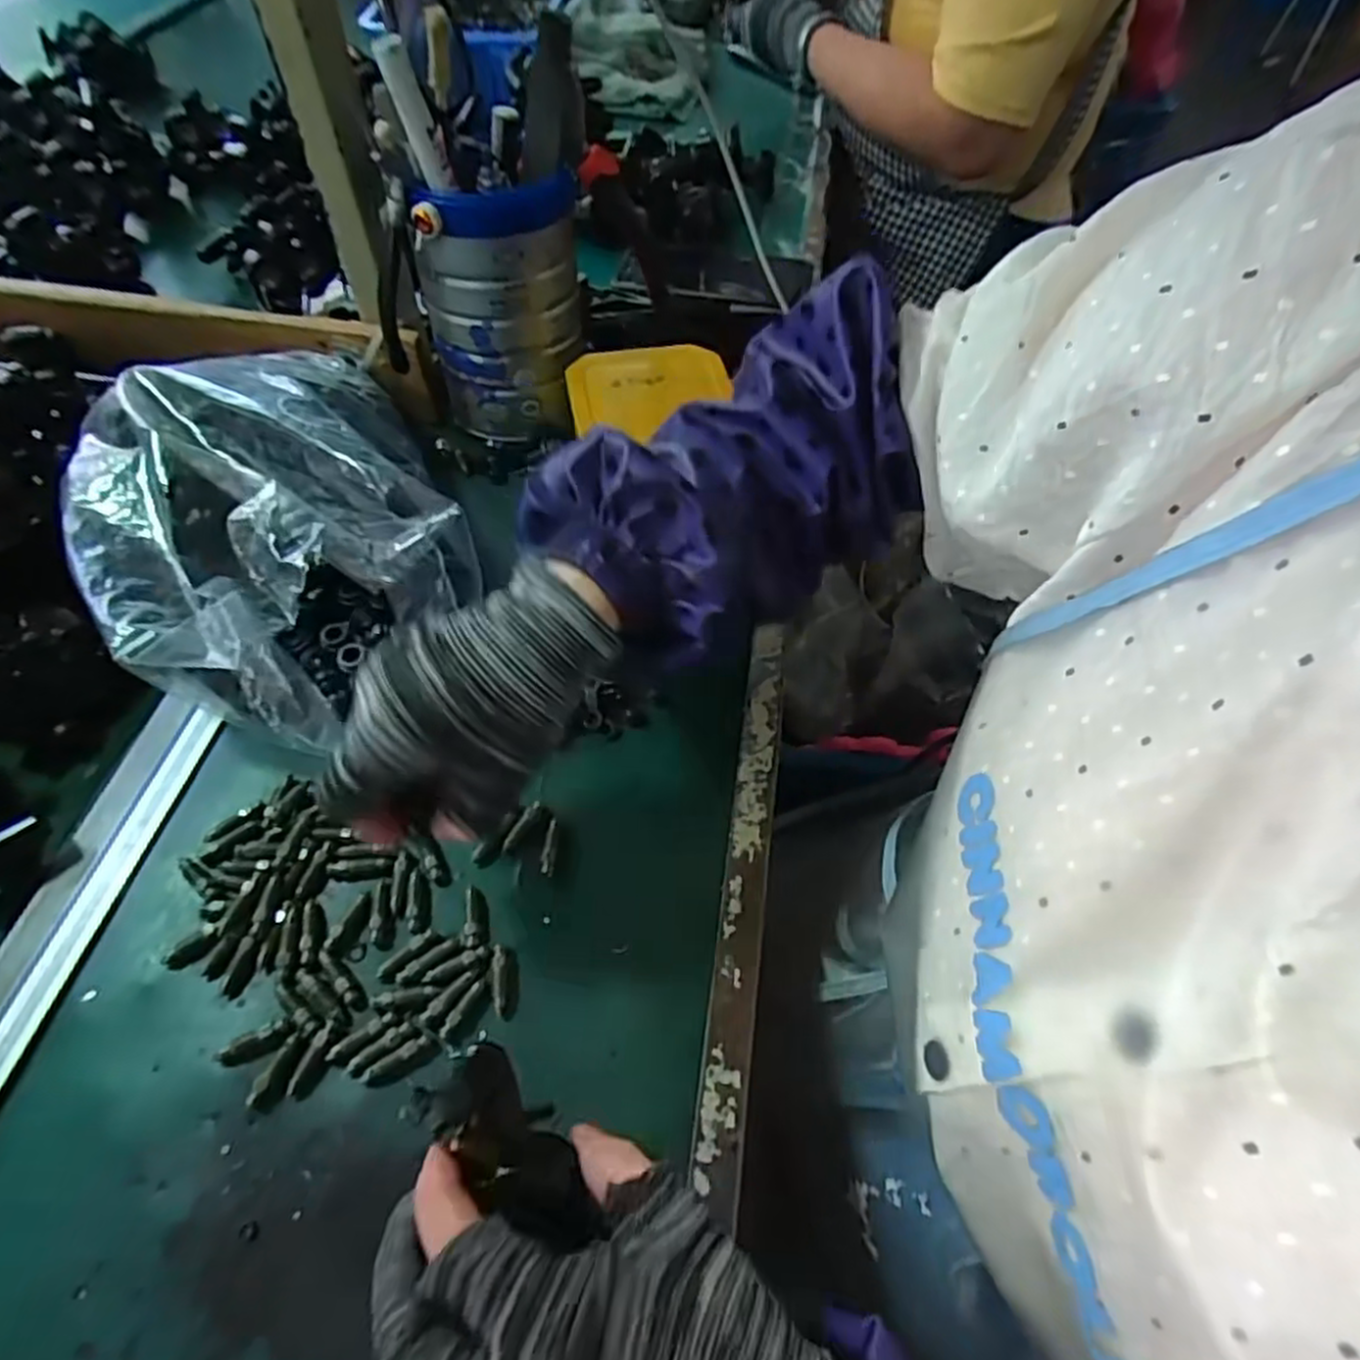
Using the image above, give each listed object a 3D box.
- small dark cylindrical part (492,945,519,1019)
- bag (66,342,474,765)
[{"bbox_3d":[-0.075,0.129,0.324,0.010,0.007,0.028,-2,56,-4],"label":"small dark cylindrical part"},{"bbox_3d":[-0.219,-0.081,0.411,0.177,0.079,0.263,-21,59,-16],"label":"bag"}]

